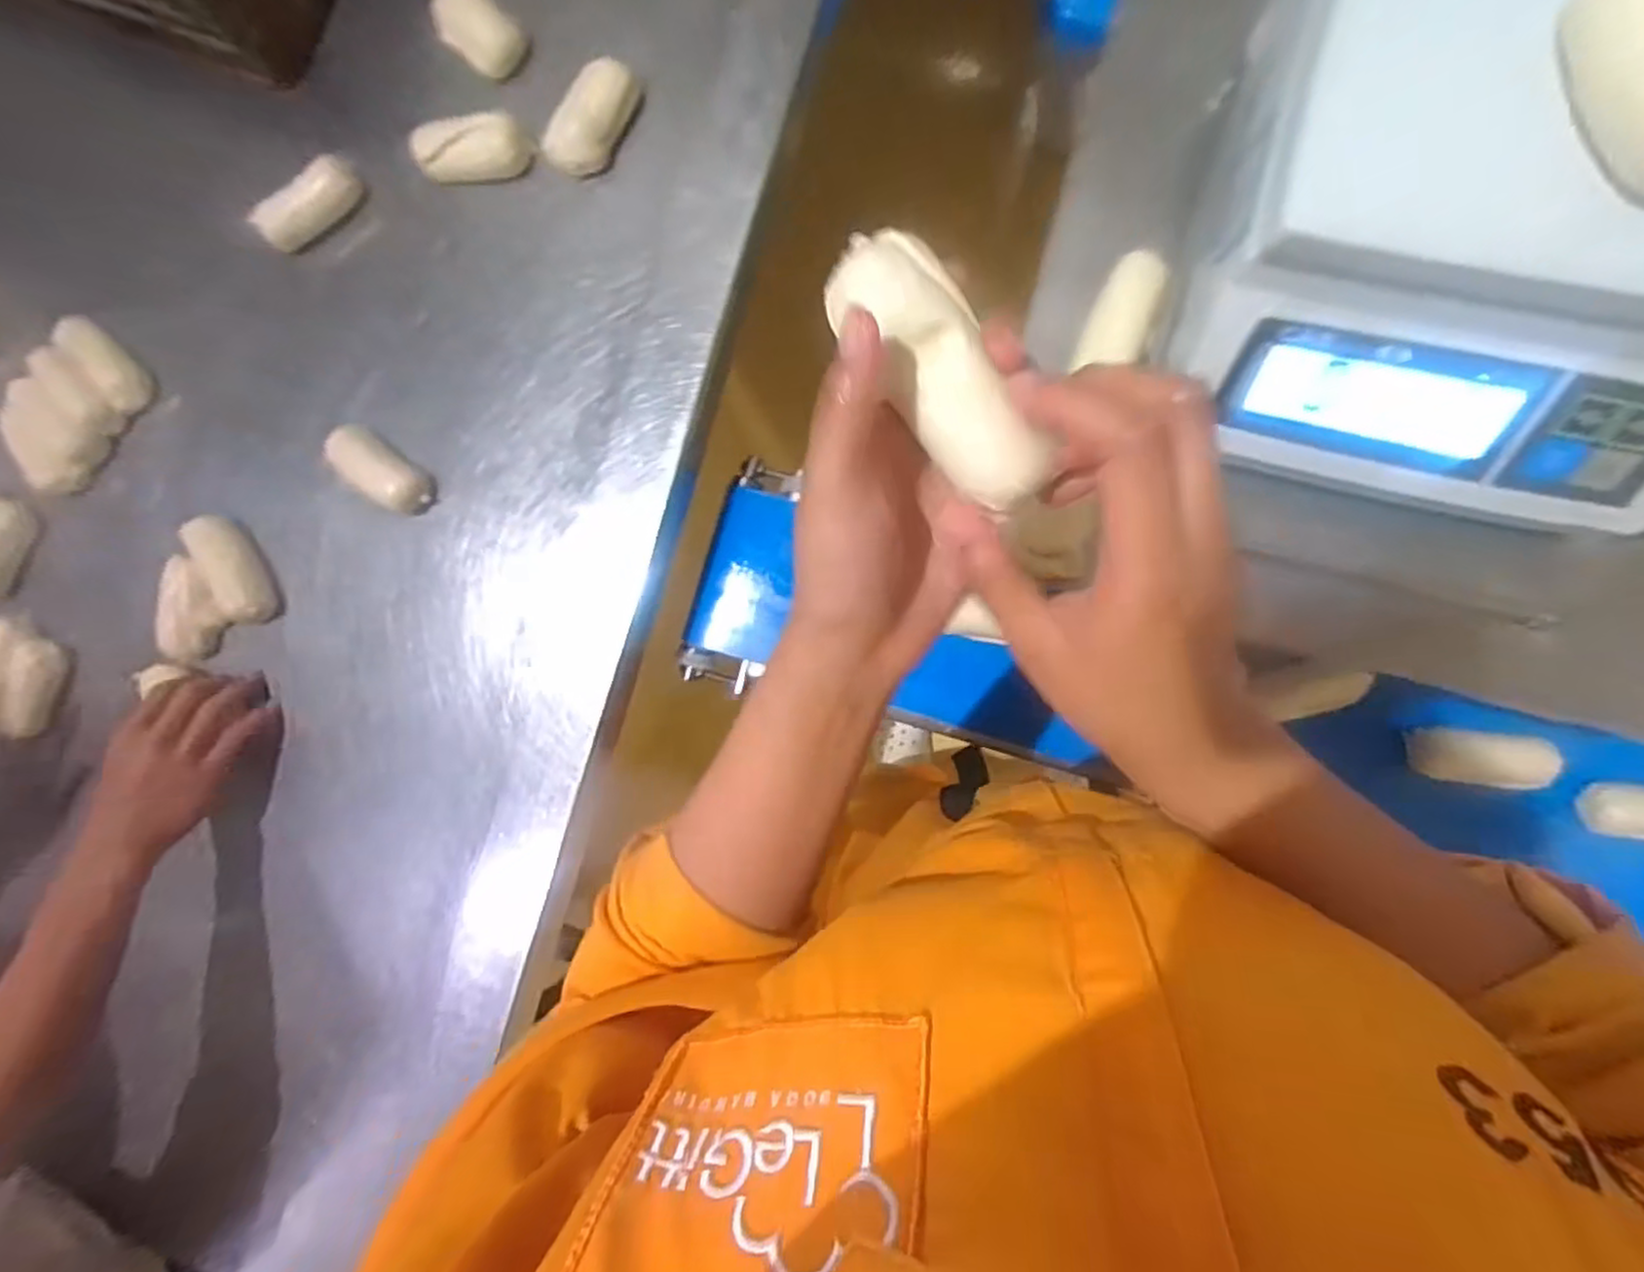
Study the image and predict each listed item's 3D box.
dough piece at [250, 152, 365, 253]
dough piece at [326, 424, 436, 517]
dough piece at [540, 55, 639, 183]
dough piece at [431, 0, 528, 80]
[{"bbox_3d":[-0.419,-0.354,0.594,0.089,0.038,0.031,-43,86,-4],"label":"dough piece"},{"bbox_3d":[-0.377,-0.141,0.609,0.122,0.032,0.040,34,97,19],"label":"dough piece"},{"bbox_3d":[-0.183,-0.411,0.575,0.041,0.028,0.089,40,96,9],"label":"dough piece"},{"bbox_3d":[-0.281,-0.497,0.594,0.055,0.040,0.071,-43,82,7],"label":"dough piece"}]

